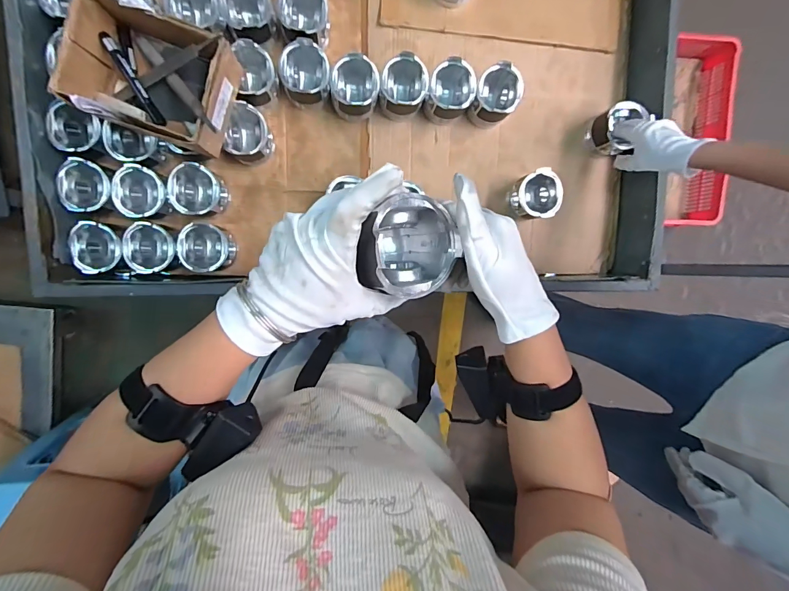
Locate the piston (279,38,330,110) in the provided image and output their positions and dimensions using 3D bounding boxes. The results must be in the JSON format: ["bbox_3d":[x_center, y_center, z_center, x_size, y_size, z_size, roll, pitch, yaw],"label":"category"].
[{"bbox_3d":[-0.155,-0.384,0.673,0.084,0.091,0.083,-3,96,-6],"label":"piston"}]

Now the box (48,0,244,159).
[{"bbox_3d":[-0.351,-0.315,0.564,0.199,0.093,0.154,17,94,-8],"label":"box"}]

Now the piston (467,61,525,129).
[{"bbox_3d":[0.189,-0.372,0.715,0.085,0.081,0.105,37,91,-9],"label":"piston"}]

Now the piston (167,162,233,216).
[{"bbox_3d":[-0.339,-0.181,0.671,0.084,0.066,0.083,-1,96,-7],"label":"piston"}]

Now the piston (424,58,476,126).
[{"bbox_3d":[0.102,-0.366,0.702,0.086,0.092,0.080,-1,96,-7],"label":"piston"}]

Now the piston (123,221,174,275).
[{"bbox_3d":[-0.417,-0.082,0.673,0.078,0.073,0.082,6,95,-7],"label":"piston"}]

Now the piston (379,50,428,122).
[{"bbox_3d":[0.016,-0.373,0.695,0.081,0.086,0.084,-1,96,-7],"label":"piston"}]

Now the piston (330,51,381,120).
[{"bbox_3d":[-0.071,-0.366,0.688,0.081,0.096,0.082,-1,96,-7],"label":"piston"}]

